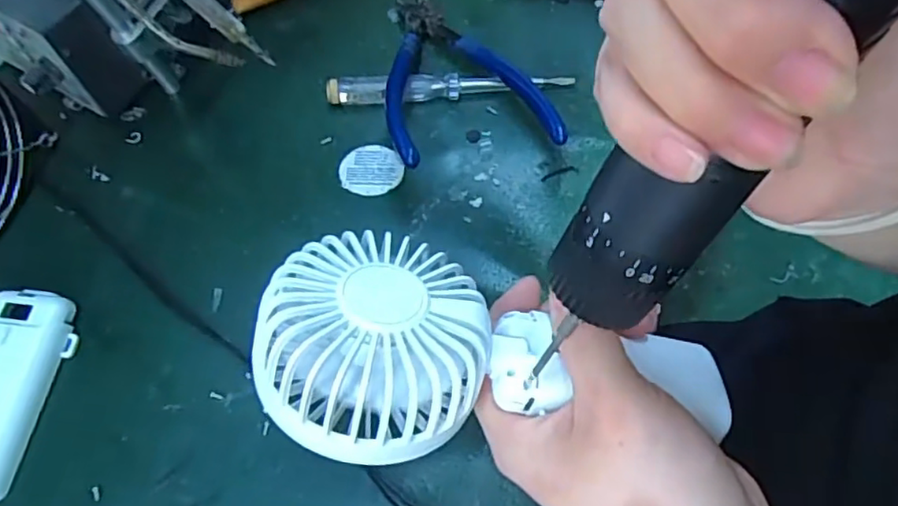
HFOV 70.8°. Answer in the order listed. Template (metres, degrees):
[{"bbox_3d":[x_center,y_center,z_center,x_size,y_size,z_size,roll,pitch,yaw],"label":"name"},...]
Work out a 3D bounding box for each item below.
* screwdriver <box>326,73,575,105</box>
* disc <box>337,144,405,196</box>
[{"bbox_3d":[0.000,-0.094,0.360,0.138,0.013,0.015,-1,64,1],"label":"screwdriver"},{"bbox_3d":[-0.042,-0.046,0.344,0.034,0.004,0.032,-1,64,2],"label":"disc"}]

